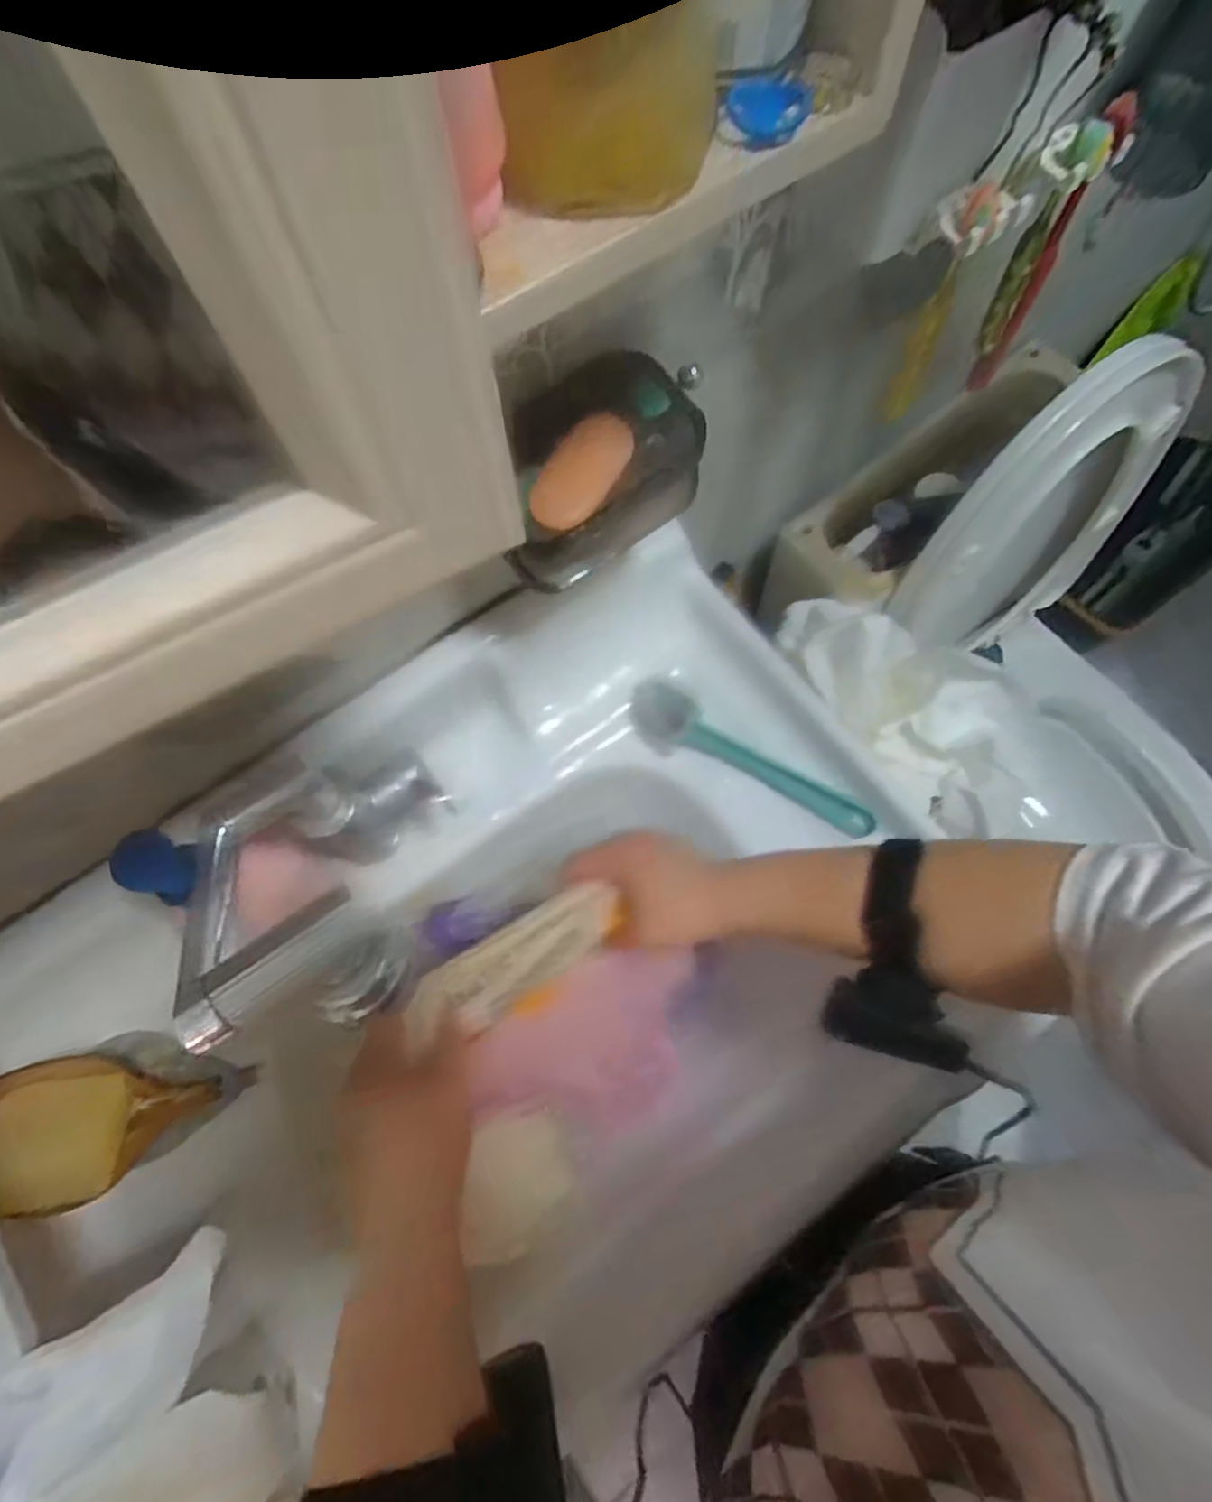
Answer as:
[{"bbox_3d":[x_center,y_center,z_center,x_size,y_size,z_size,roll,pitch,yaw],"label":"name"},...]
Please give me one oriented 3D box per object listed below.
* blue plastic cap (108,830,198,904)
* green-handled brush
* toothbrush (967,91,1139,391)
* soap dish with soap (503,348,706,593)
[{"bbox_3d":[-0.248,0.063,0.399,0.040,0.018,0.032,27,62,-24],"label":"blue plastic cap"},{"bbox_3d":[0.111,0.011,0.578,0.211,0.035,0.045,33,73,13],"label":"green-handled brush"},{"bbox_3d":[0.268,-0.299,0.453,0.015,0.174,0.020,41,75,15],"label":"toothbrush"},{"bbox_3d":[-0.010,-0.167,0.435,0.130,0.067,0.079,-36,72,-12],"label":"soap dish with soap"}]

